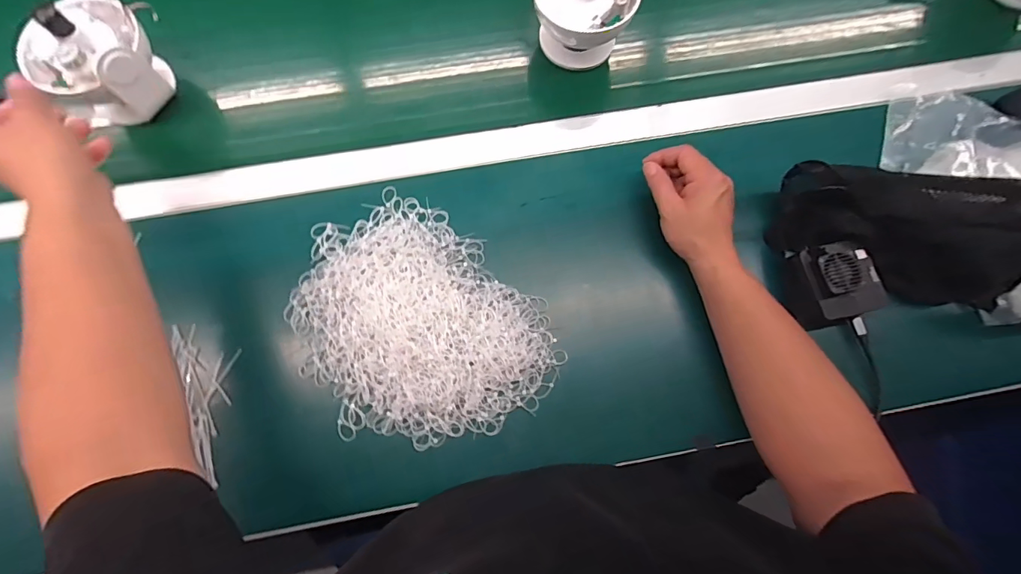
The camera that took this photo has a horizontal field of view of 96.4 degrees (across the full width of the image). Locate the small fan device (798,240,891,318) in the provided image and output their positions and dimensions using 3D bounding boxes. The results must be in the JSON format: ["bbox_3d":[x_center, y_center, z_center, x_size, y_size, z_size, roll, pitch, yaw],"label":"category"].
[{"bbox_3d":[0.344,-0.010,0.465,0.066,0.021,0.077,-13,78,-4],"label":"small fan device"}]

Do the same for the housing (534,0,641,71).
[{"bbox_3d":[0.083,-0.342,0.526,0.116,0.112,0.144,-3,78,-2],"label":"housing"}]

